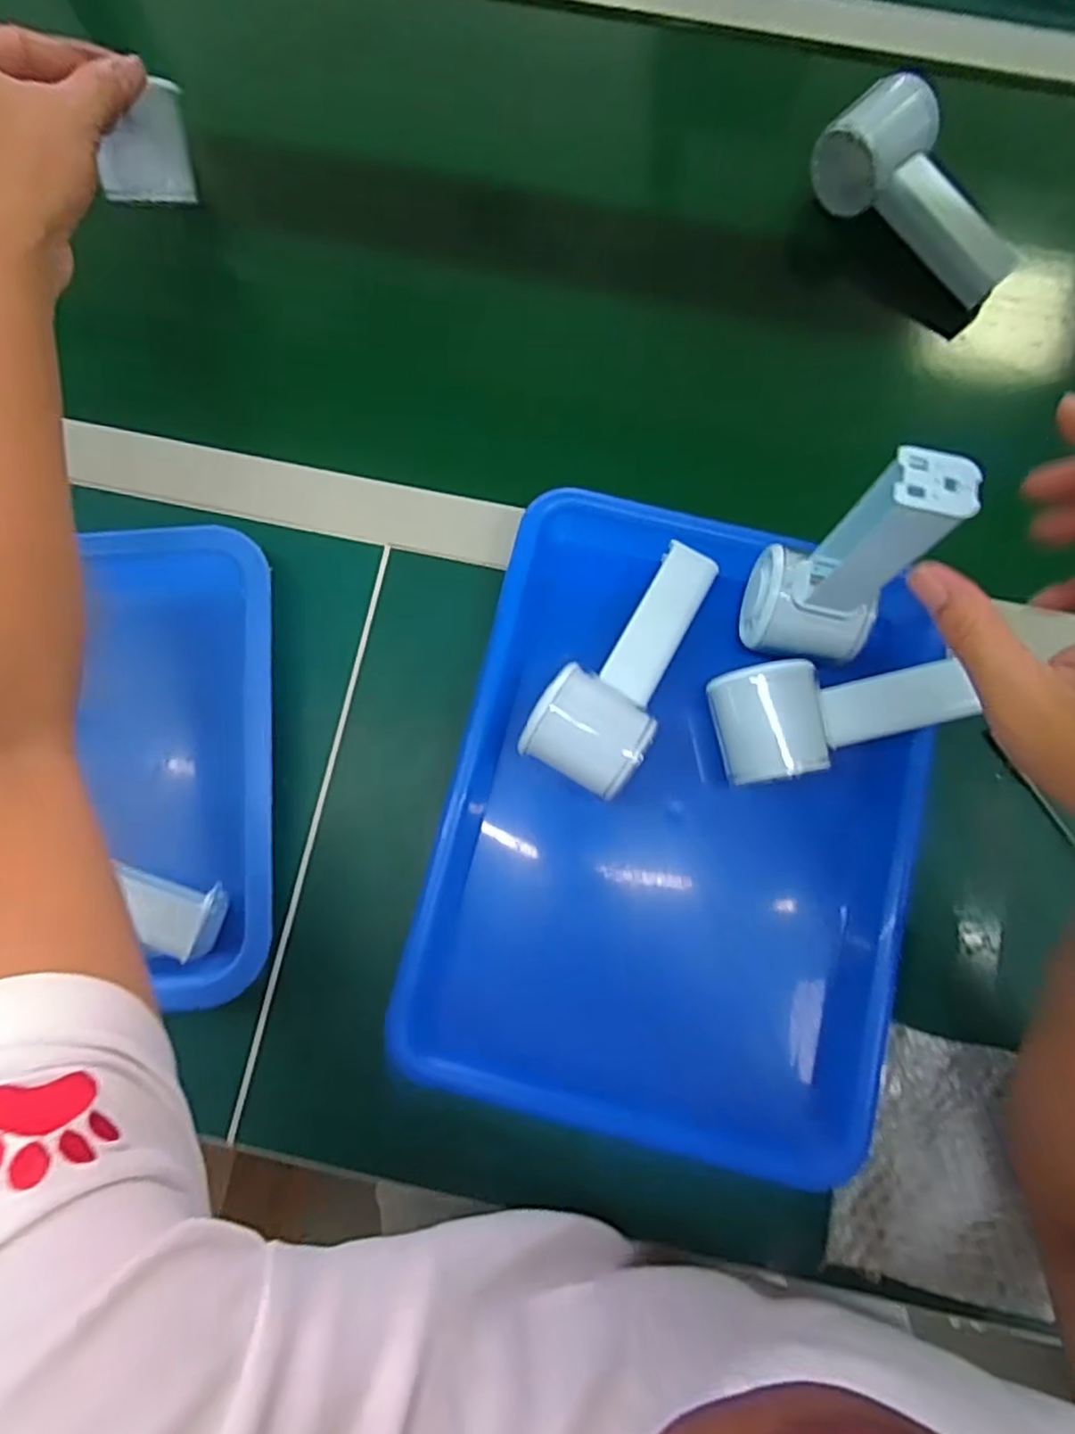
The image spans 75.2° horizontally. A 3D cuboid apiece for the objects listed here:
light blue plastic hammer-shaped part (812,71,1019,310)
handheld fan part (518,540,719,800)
[{"bbox_3d":[0.252,-0.340,0.454,0.053,0.048,0.155,-37,81,-7],"label":"light blue plastic hammer-shaped part"},{"bbox_3d":[0.052,-0.030,0.388,0.058,0.055,0.149,31,80,6],"label":"handheld fan part"}]

